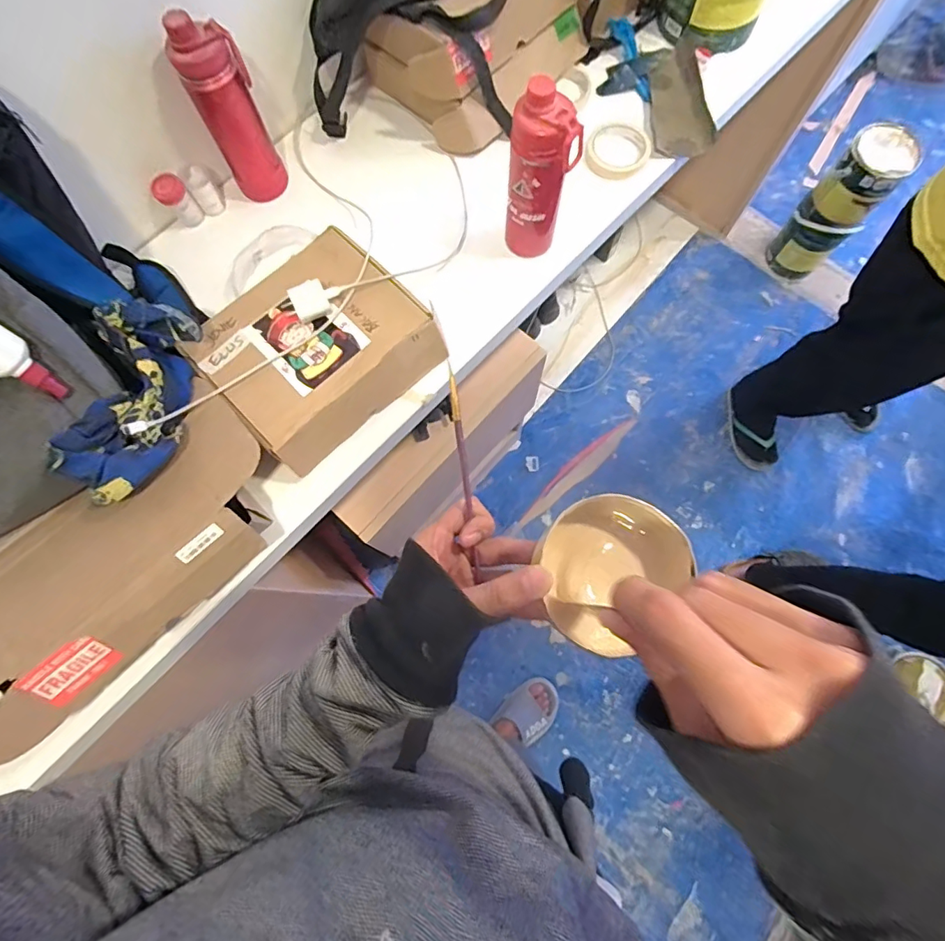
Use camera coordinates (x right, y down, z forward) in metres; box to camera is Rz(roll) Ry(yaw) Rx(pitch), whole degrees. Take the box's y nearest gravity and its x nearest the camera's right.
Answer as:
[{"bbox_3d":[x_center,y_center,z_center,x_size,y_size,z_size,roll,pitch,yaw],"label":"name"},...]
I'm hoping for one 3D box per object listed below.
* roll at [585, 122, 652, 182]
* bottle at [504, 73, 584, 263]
[{"bbox_3d":[0.228,-0.498,0.776,0.091,0.014,0.103,33,79,9],"label":"roll"},{"bbox_3d":[0.086,-0.365,0.644,0.082,0.225,0.064,10,76,4],"label":"bottle"}]

